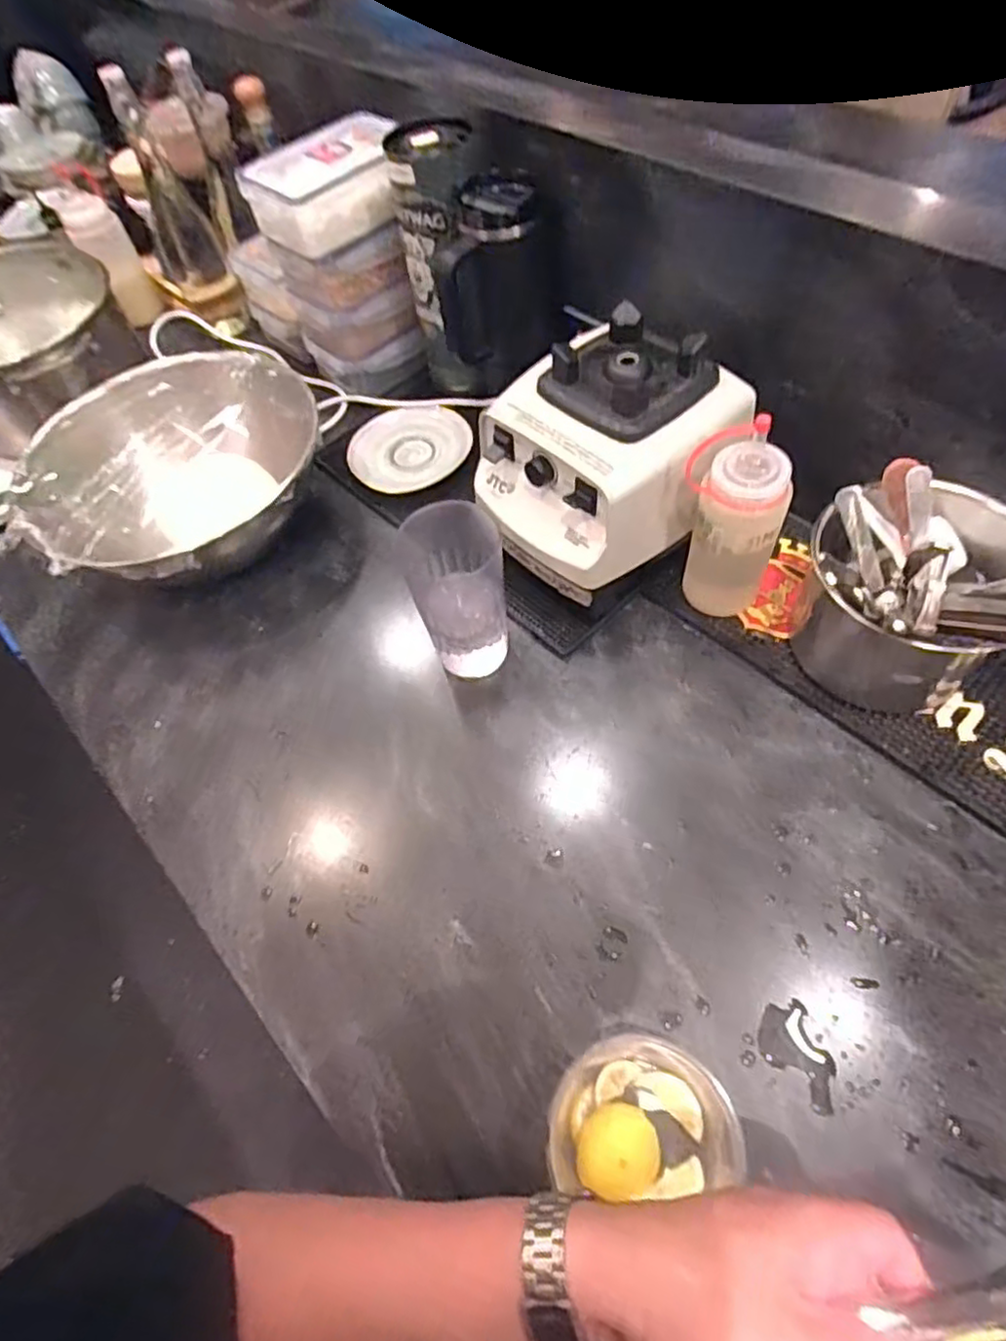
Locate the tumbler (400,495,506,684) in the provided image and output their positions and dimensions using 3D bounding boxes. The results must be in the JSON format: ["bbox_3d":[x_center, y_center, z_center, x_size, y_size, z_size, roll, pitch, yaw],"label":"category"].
[{"bbox_3d":[-0.042,-0.071,0.625,0.082,0.164,0.099,-16,58,-3],"label":"tumbler"}]

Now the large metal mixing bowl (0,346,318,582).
[{"bbox_3d":[-0.363,-0.198,0.762,0.339,0.136,0.278,-29,60,-11],"label":"large metal mixing bowl"}]

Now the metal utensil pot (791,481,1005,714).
[{"bbox_3d":[0.347,-0.057,0.579,0.160,0.151,0.161,-3,58,5],"label":"metal utensil pot"}]

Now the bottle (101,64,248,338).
[{"bbox_3d":[-0.440,-0.604,0.905,0.085,0.313,0.066,-25,59,-9],"label":"bottle"}]

